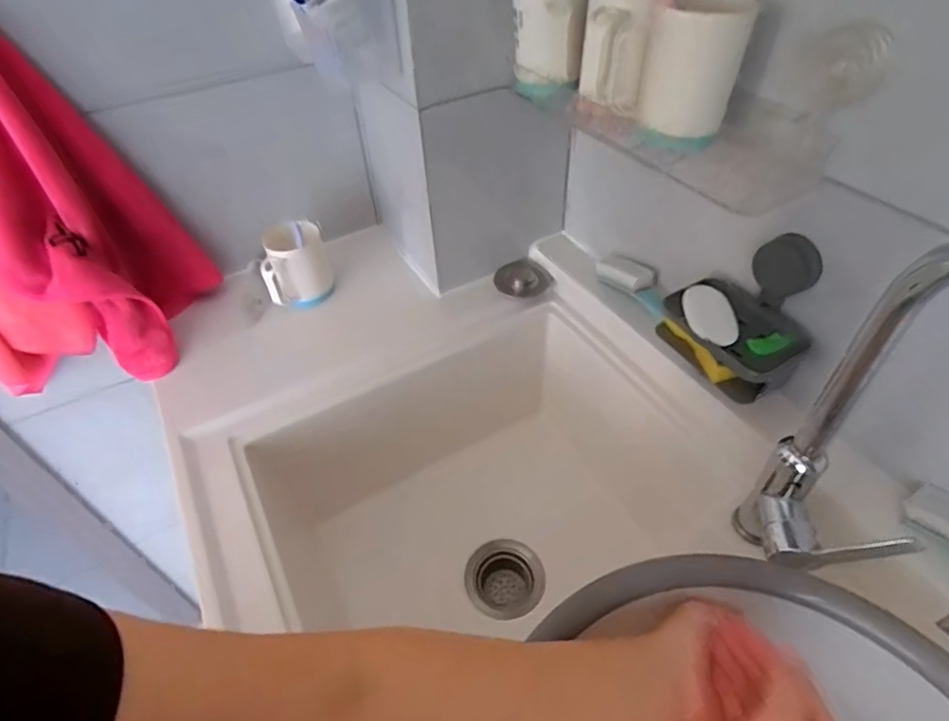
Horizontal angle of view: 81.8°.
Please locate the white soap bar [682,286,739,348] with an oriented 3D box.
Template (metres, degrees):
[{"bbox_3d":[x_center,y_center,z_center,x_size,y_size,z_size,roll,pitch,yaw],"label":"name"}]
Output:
[{"bbox_3d":[0.243,-0.047,0.564,0.050,0.016,0.077,-10,45,-6],"label":"white soap bar"}]

